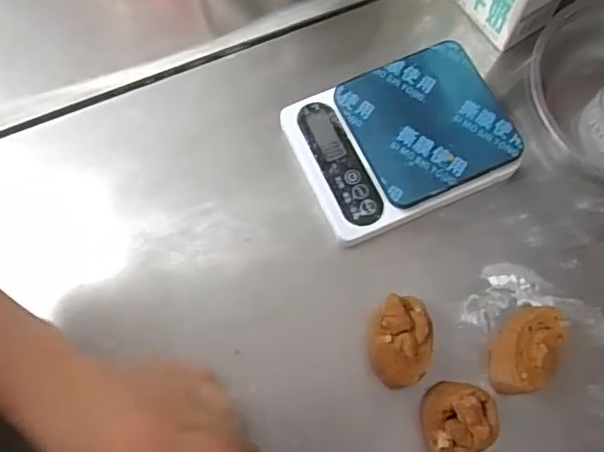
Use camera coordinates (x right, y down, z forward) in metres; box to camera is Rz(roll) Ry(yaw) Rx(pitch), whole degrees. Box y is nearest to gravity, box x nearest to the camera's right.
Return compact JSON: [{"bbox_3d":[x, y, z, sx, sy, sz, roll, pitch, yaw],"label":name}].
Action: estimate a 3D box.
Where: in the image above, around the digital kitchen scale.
[{"bbox_3d":[0.082,-0.071,0.497,0.167,0.042,0.127,-22,71,-6],"label":"digital kitchen scale"}]

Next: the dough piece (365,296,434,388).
[{"bbox_3d":[0.073,0.086,0.442,0.045,0.044,0.066,3,71,4],"label":"dough piece"}]

